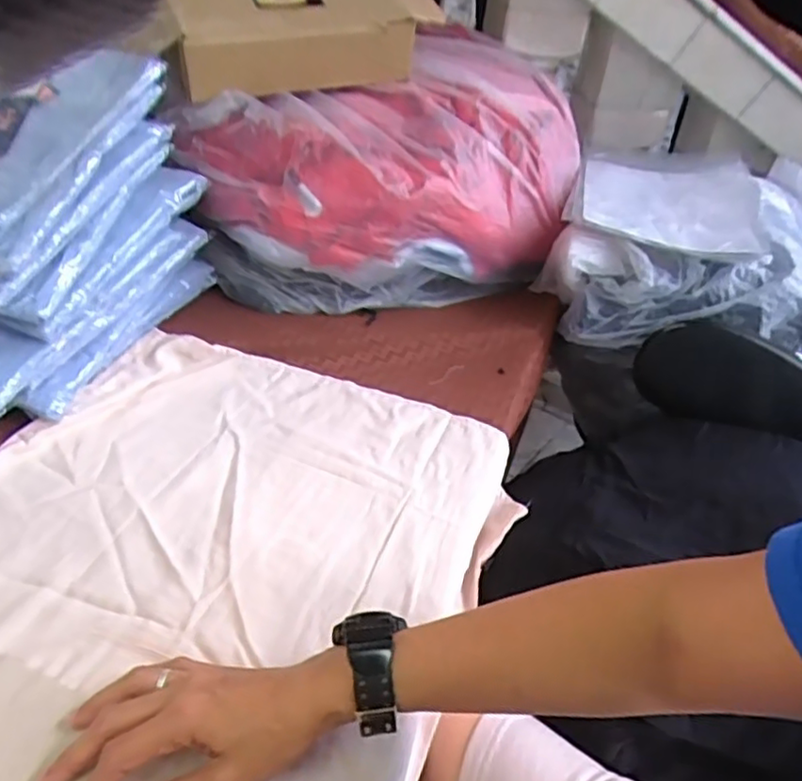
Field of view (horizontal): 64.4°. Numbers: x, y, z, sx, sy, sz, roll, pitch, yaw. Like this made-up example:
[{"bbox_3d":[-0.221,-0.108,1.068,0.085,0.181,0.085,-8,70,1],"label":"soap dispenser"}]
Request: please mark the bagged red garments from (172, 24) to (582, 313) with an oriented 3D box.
[{"bbox_3d":[0.019,-0.259,0.823,0.501,0.271,0.280,-25,47,-34],"label":"bagged red garments"}]

